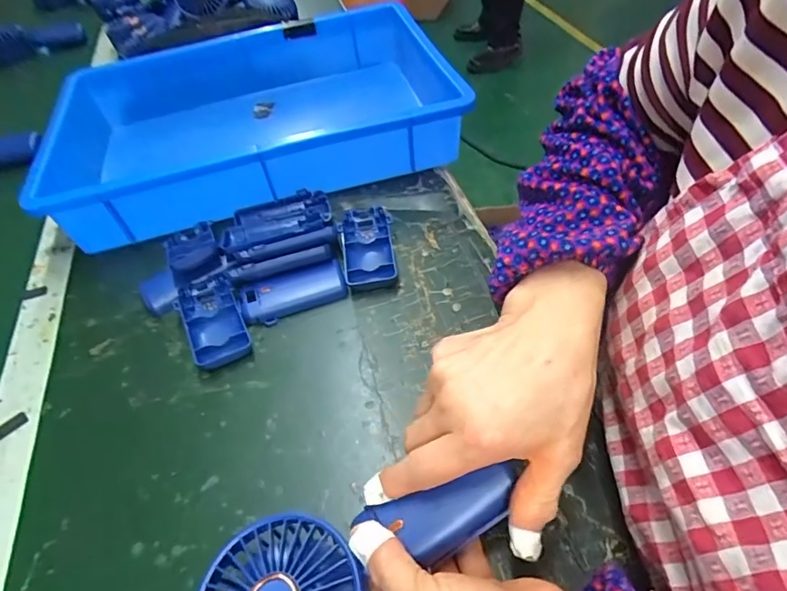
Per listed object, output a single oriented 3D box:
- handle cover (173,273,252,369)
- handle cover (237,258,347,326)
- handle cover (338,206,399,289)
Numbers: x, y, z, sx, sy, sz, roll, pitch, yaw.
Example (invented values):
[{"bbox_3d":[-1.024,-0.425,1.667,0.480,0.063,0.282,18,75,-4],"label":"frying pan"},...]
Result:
[{"bbox_3d":[-0.157,0.021,0.419,0.046,0.017,0.097,-24,52,-13],"label":"handle cover"},{"bbox_3d":[-0.088,-0.004,0.423,0.090,0.018,0.036,-19,51,-9],"label":"handle cover"},{"bbox_3d":[-0.025,-0.048,0.461,0.048,0.020,0.098,-9,50,-1],"label":"handle cover"}]

